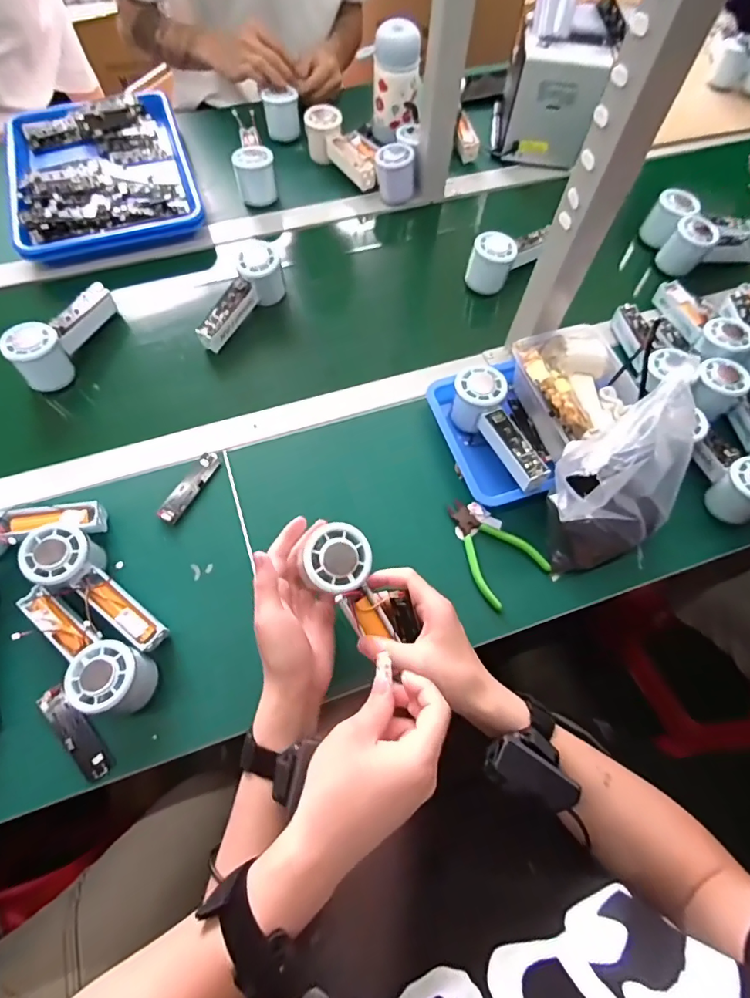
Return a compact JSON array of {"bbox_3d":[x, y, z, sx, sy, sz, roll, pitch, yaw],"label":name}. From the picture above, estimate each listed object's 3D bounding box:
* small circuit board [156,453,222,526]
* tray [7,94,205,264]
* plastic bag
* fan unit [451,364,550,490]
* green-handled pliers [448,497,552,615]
[{"bbox_3d":[-0.205,-0.014,0.531,0.020,0.009,0.091,25,68,9],"label":"small circuit board"},{"bbox_3d":[-0.409,-0.492,0.716,0.255,0.047,0.325,-20,68,-10],"label":"tray"},{"bbox_3d":[0.239,-0.007,0.455,0.131,0.170,0.103,-33,71,-15],"label":"plastic bag"},{"bbox_3d":[0.133,-0.074,0.535,0.052,0.055,0.149,-18,68,-9],"label":"fan unit"},{"bbox_3d":[0.120,0.052,0.517,0.076,0.009,0.118,-37,72,-16],"label":"green-handled pliers"}]

